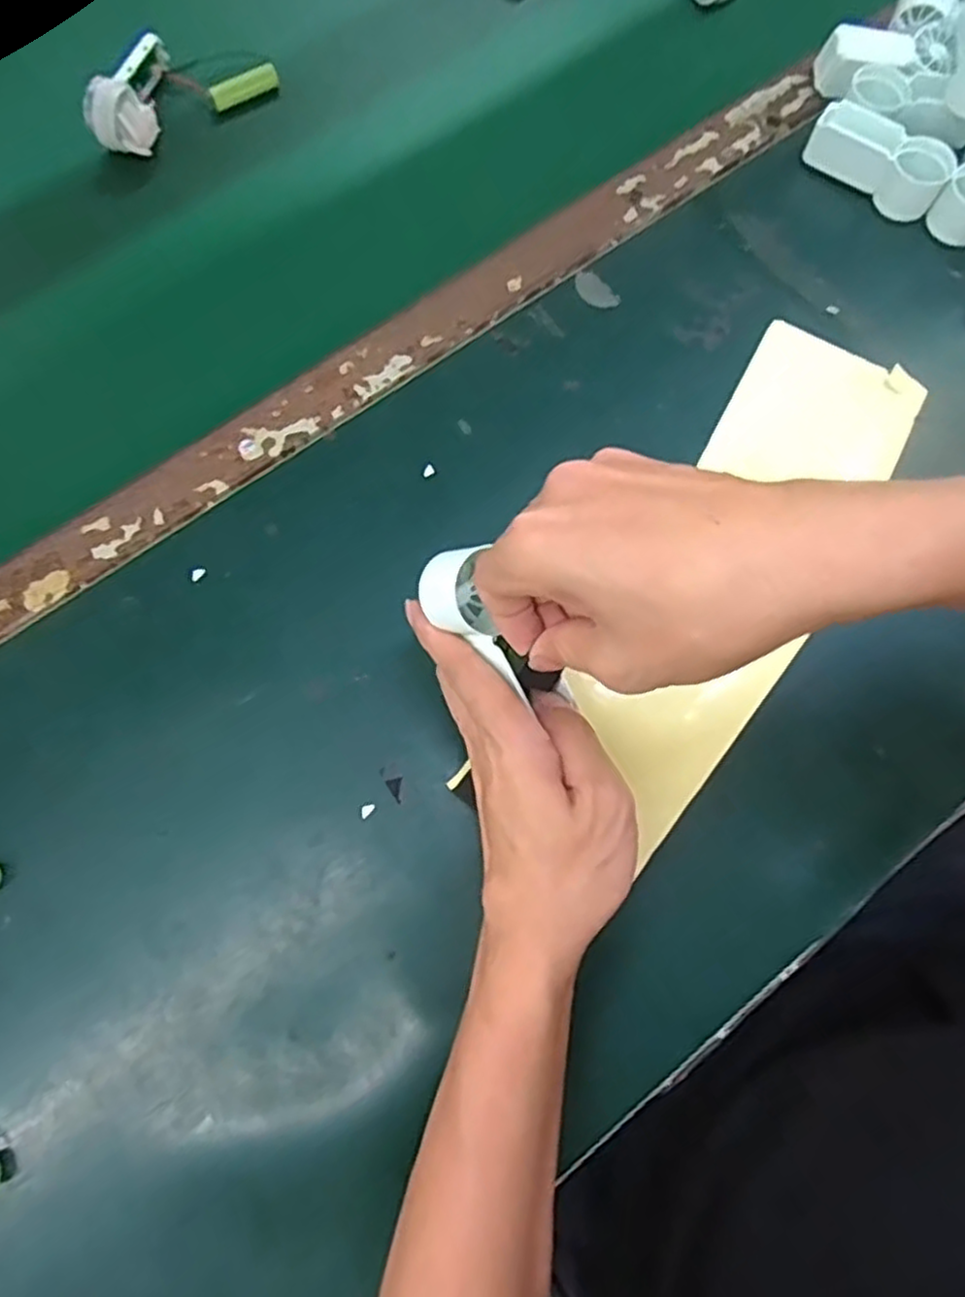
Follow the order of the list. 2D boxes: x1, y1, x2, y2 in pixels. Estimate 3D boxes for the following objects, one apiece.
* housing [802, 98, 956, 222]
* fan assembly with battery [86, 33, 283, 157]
[{"bbox_3d":[0.265,-0.327,0.495,0.091,0.036,0.033,38,77,9],"label":"housing"},{"bbox_3d":[-0.219,-0.399,0.515,0.133,0.038,0.068,-37,79,-10],"label":"fan assembly with battery"}]

